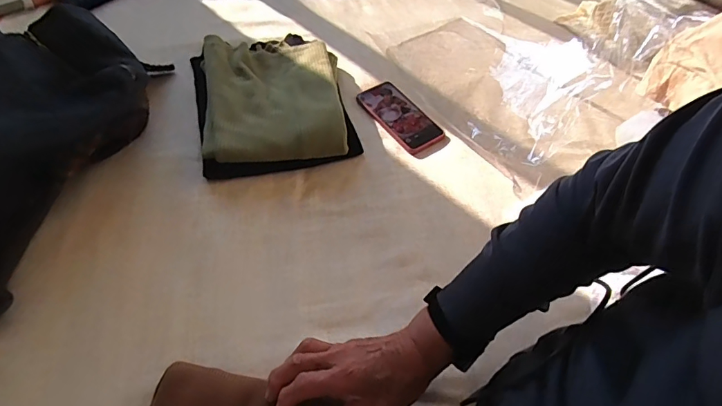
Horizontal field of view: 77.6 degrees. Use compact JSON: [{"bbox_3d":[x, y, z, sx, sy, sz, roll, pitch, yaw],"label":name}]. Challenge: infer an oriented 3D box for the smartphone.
[{"bbox_3d":[0.072,-0.149,0.789,0.078,0.018,0.180,-31,58,-26],"label":"smartphone"}]

